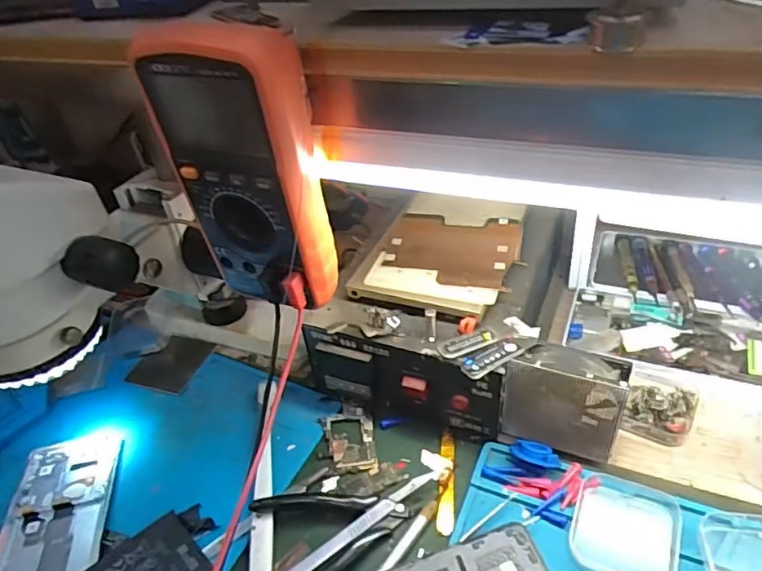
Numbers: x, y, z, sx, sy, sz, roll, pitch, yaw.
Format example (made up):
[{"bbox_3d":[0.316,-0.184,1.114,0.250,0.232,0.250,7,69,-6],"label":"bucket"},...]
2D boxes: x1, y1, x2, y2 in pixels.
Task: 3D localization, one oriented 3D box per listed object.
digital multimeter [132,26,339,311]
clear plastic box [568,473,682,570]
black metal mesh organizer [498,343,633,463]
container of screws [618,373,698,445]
[{"bbox_3d":[-0.079,-0.063,0.334,0.087,0.169,0.046,5,40,16],"label":"digital multimeter"},{"bbox_3d":[0.161,0.160,0.369,0.064,0.013,0.072,10,41,21],"label":"clear plastic box"},{"bbox_3d":[0.131,0.085,0.408,0.081,0.084,0.029,7,40,18],"label":"black metal mesh organizer"},{"bbox_3d":[0.222,0.096,0.444,0.049,0.018,0.053,13,43,25],"label":"container of screws"}]

